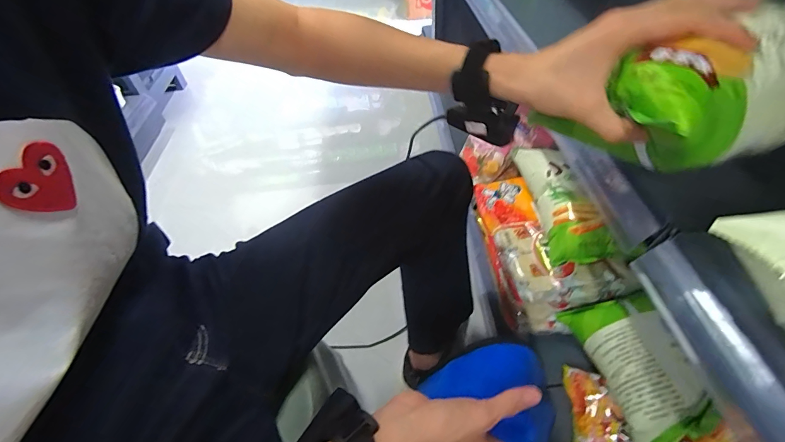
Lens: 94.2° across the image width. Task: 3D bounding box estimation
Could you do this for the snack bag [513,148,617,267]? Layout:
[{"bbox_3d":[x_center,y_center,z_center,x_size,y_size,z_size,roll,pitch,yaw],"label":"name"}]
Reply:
[{"bbox_3d":[0.287,-0.032,0.648,0.085,0.095,0.238,-6,48,1],"label":"snack bag"}]

